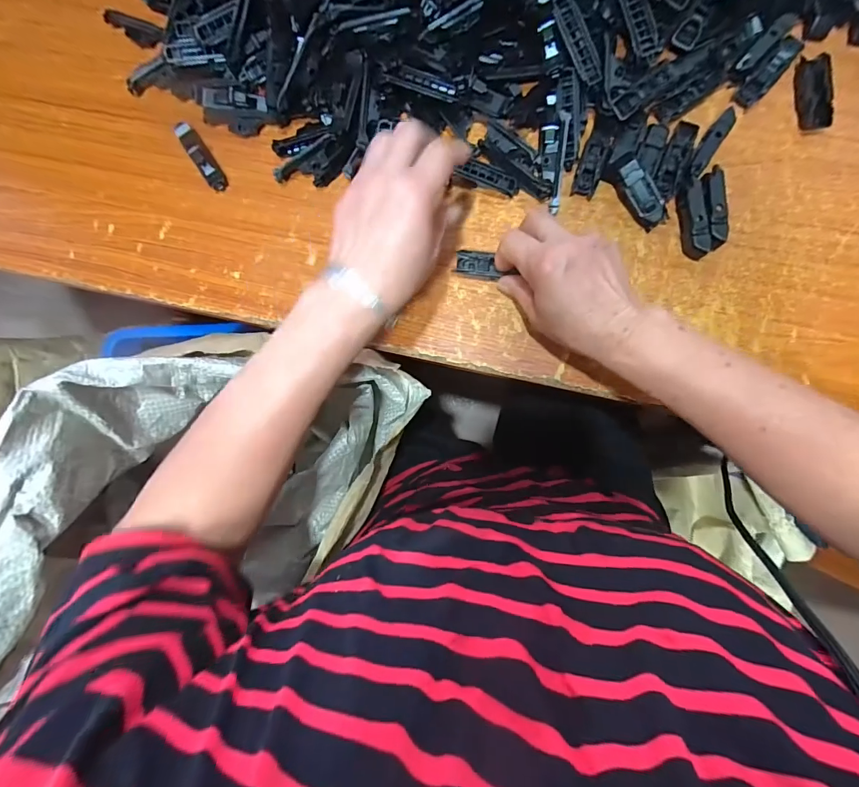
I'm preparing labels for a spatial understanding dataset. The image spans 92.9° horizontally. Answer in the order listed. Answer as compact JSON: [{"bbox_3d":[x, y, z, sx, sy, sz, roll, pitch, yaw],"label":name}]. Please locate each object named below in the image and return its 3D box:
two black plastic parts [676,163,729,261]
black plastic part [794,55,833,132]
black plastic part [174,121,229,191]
[{"bbox_3d":[0.238,-0.155,0.357,0.031,0.021,0.071,-2,89,5],"label":"two black plastic parts"},{"bbox_3d":[0.333,-0.261,0.354,0.021,0.015,0.062,-3,89,5],"label":"black plastic part"},{"bbox_3d":[-0.227,-0.235,0.405,0.018,0.013,0.078,-36,86,4],"label":"black plastic part"}]

